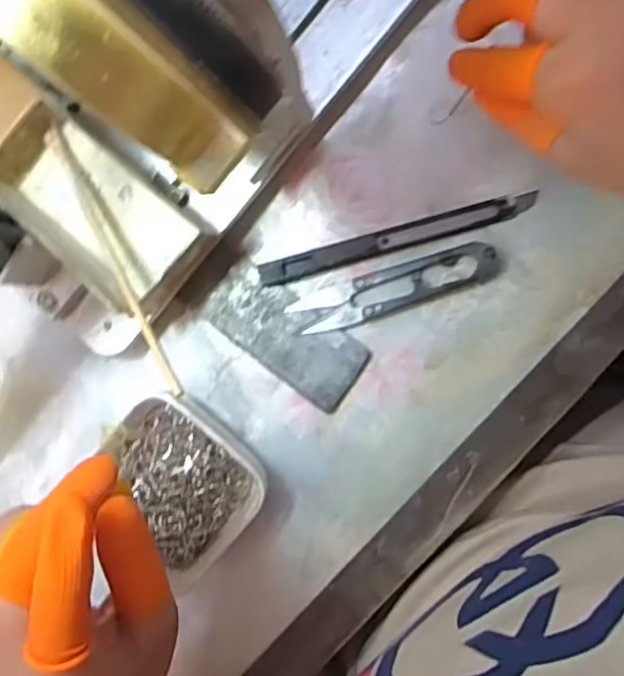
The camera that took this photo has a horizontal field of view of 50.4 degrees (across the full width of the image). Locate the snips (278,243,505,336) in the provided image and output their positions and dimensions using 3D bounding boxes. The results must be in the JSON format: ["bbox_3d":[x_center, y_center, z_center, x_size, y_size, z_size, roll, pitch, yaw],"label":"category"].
[{"bbox_3d":[0.040,-0.024,0.323,0.103,0.009,0.022,-17,91,9],"label":"snips"}]

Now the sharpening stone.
[{"bbox_3d":[-0.012,0.000,0.334,0.080,0.006,0.039,37,98,5],"label":"sharpening stone"}]

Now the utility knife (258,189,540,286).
[{"bbox_3d":[0.040,-0.048,0.323,0.136,0.008,0.012,-15,91,9],"label":"utility knife"}]

